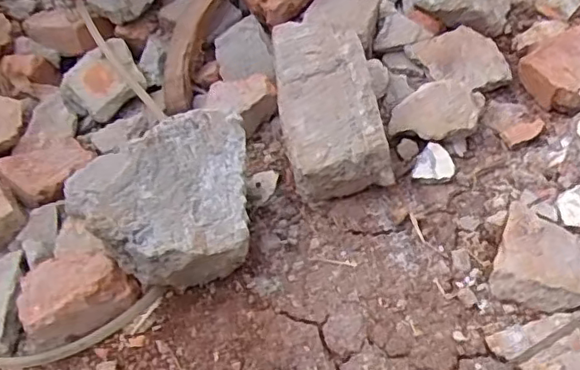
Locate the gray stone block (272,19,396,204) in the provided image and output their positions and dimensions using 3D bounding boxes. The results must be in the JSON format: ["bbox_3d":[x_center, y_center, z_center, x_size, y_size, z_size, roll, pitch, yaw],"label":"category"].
[{"bbox_3d":[0.034,-0.086,0.601,0.089,0.059,0.196,-12,68,-3],"label":"gray stone block"}]

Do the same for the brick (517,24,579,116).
[{"bbox_3d":[0.309,-0.121,0.645,0.100,0.053,0.087,-19,55,-8],"label":"brick"}]

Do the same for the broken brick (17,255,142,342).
[{"bbox_3d":[-0.198,0.096,0.552,0.101,0.037,0.080,-27,56,-13],"label":"broken brick"}]

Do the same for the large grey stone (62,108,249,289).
[{"bbox_3d":[-0.109,0.013,0.547,0.137,0.108,0.143,-2,55,3],"label":"large grey stone"}]

